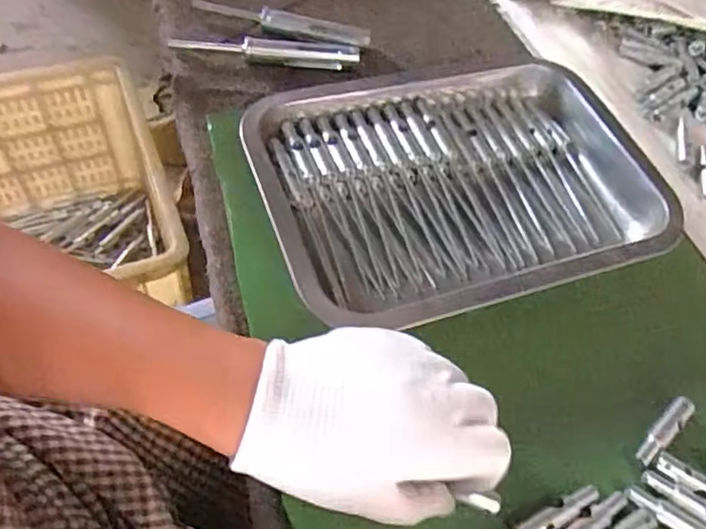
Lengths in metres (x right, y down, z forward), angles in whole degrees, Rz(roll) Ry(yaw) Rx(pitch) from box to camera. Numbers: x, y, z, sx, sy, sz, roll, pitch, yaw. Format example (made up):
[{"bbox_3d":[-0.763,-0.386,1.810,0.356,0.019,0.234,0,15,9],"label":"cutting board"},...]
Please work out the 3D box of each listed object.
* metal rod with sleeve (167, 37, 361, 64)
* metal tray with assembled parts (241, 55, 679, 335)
[{"bbox_3d":[-0.067,-0.166,0.484,0.141,0.012,0.014,0,57,-5],"label":"metal rod with sleeve"},{"bbox_3d":[0.070,-0.052,0.417,0.256,0.045,0.185,-16,60,-15],"label":"metal tray with assembled parts"}]

